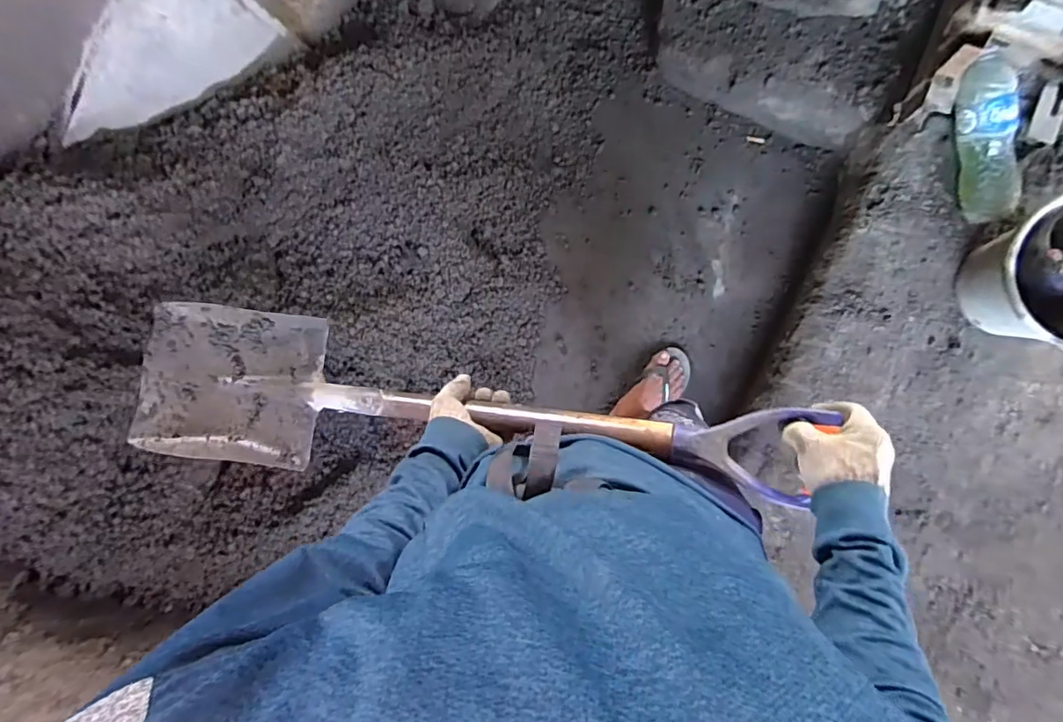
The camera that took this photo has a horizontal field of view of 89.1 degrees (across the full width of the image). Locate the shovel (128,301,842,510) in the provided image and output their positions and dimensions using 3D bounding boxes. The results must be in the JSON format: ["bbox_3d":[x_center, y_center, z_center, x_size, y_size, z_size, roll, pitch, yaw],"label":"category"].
[{"bbox_3d":[-0.123,0.070,0.708,0.897,0.107,0.214,7,95,16],"label":"shovel"}]

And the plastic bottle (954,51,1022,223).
[{"bbox_3d":[0.843,-0.403,0.995,0.084,0.067,0.299,-18,113,9],"label":"plastic bottle"}]

